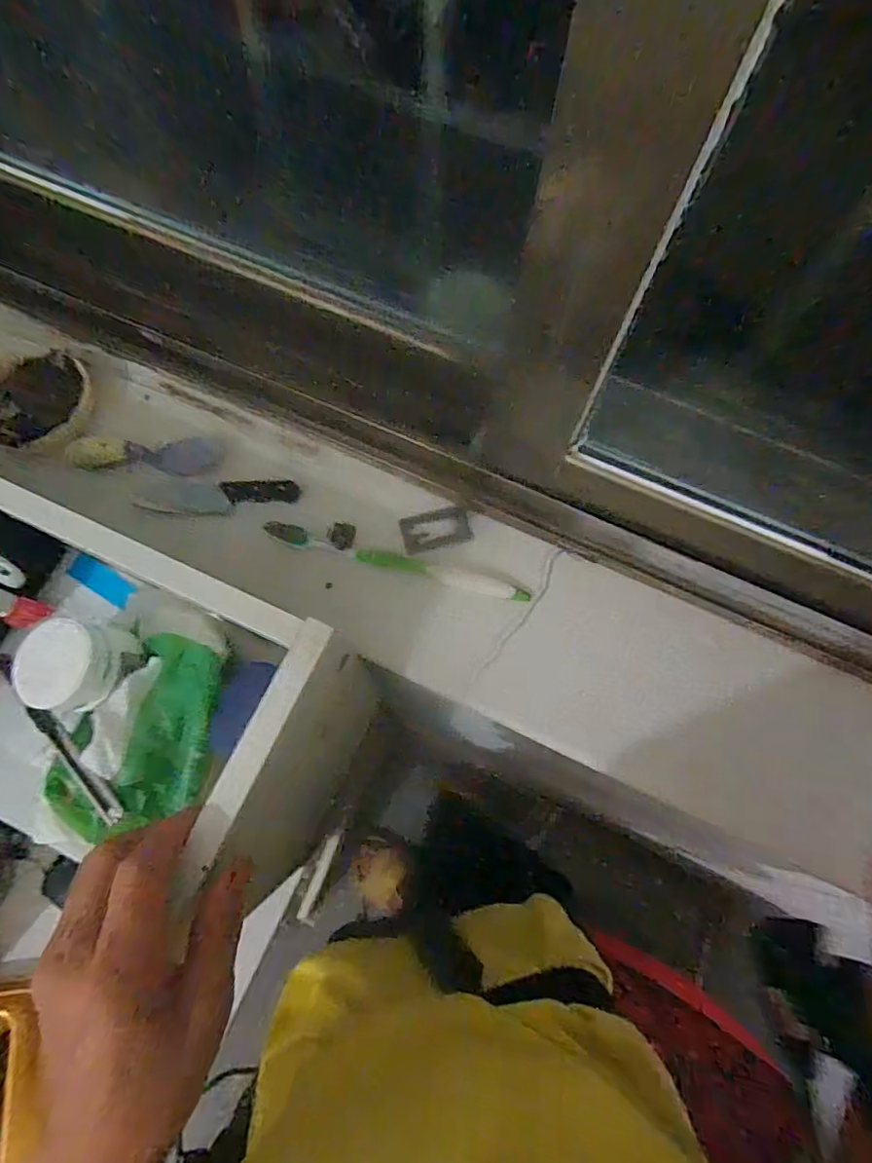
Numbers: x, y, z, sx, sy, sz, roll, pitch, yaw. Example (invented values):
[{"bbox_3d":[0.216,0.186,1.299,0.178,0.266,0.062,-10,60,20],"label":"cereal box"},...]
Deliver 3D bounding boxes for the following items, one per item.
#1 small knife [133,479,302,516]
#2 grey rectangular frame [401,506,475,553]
[{"bbox_3d":[-0.152,-0.060,0.391,0.106,0.011,0.025,-4,71,-3],"label":"small knife"},{"bbox_3d":[0.000,-0.037,0.392,0.048,0.005,0.027,-13,72,-6],"label":"grey rectangular frame"}]

